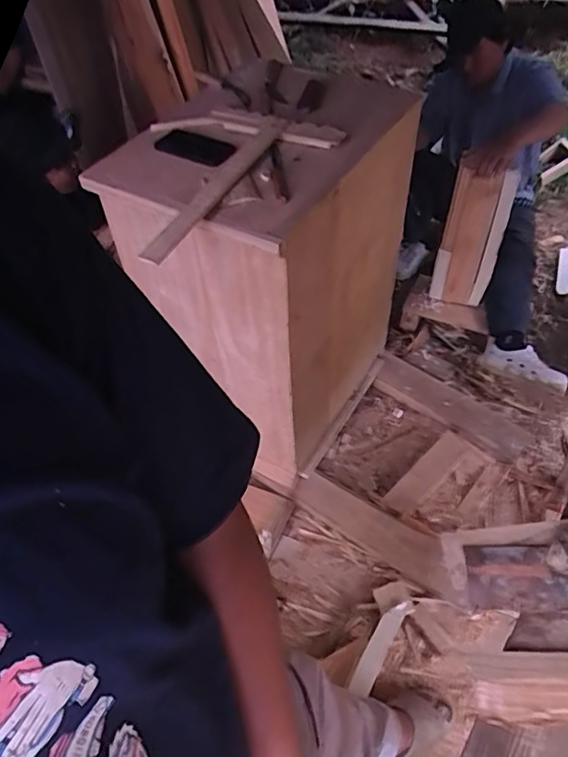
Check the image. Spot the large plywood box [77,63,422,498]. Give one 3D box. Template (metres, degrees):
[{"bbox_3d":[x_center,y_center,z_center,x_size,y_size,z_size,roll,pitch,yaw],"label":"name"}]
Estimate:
[{"bbox_3d":[0.004,-0.251,1.478,0.435,0.874,0.696,22,52,22],"label":"large plywood box"}]

